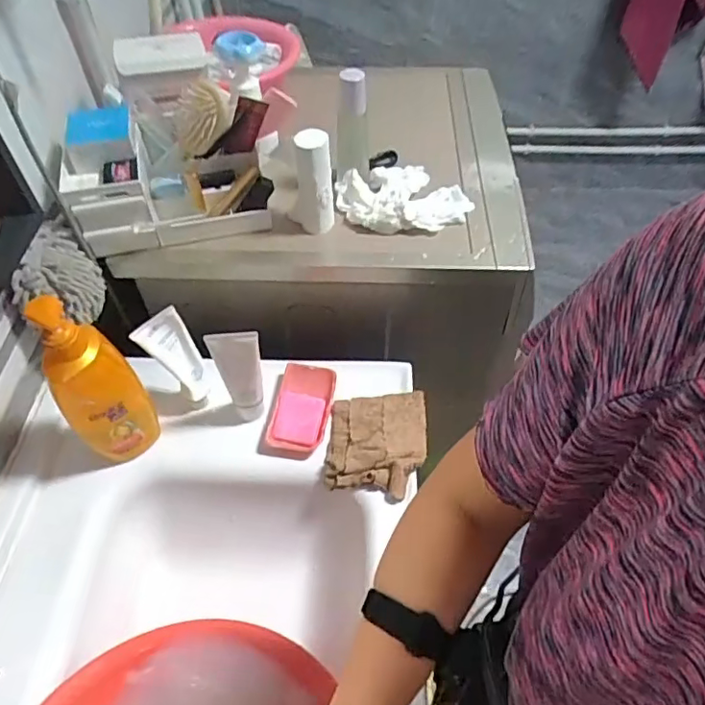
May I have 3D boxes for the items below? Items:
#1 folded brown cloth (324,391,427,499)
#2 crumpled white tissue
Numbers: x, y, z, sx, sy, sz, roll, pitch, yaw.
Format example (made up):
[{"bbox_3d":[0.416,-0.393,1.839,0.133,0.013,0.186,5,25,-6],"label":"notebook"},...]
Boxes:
[{"bbox_3d":[0.031,0.113,0.717,0.121,0.026,0.136,4,51,5],"label":"folded brown cloth"},{"bbox_3d":[0.077,-0.228,0.808,0.174,0.042,0.127,-19,53,-14],"label":"crumpled white tissue"}]

